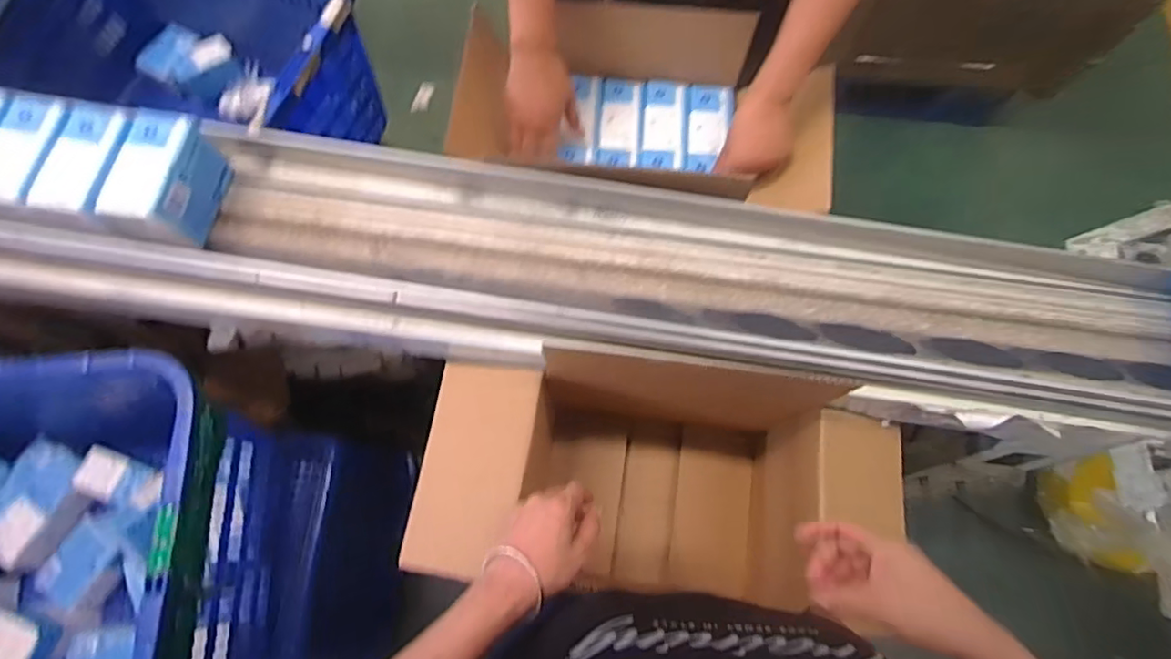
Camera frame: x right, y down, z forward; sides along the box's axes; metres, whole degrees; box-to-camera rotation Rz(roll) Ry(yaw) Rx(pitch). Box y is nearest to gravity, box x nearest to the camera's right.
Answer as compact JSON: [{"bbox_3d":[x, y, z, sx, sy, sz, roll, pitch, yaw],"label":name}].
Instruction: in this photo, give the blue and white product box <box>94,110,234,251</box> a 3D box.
[{"bbox_3d":[-0.460,-0.156,0.645,0.082,0.084,0.137,6,70,1],"label":"blue and white product box"}]

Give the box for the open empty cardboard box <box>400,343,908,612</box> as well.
[{"bbox_3d":[0.084,0.205,0.741,0.542,0.359,0.248,8,70,1],"label":"open empty cardboard box"}]

